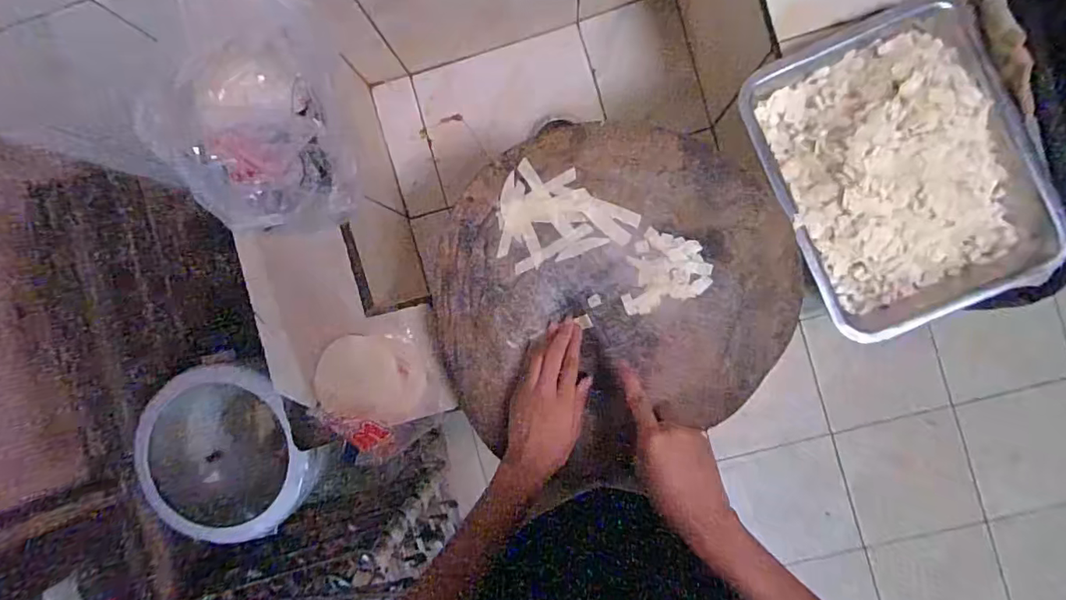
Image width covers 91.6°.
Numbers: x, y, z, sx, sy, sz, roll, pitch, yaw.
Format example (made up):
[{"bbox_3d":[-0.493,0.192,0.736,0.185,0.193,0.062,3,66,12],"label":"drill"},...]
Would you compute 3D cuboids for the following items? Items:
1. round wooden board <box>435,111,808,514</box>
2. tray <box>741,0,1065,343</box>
[{"bbox_3d":[0.073,-0.011,0.531,0.365,0.019,0.336,-33,86,4],"label":"round wooden board"},{"bbox_3d":[0.372,-0.138,0.534,0.239,0.053,0.305,-24,87,4],"label":"tray"}]

